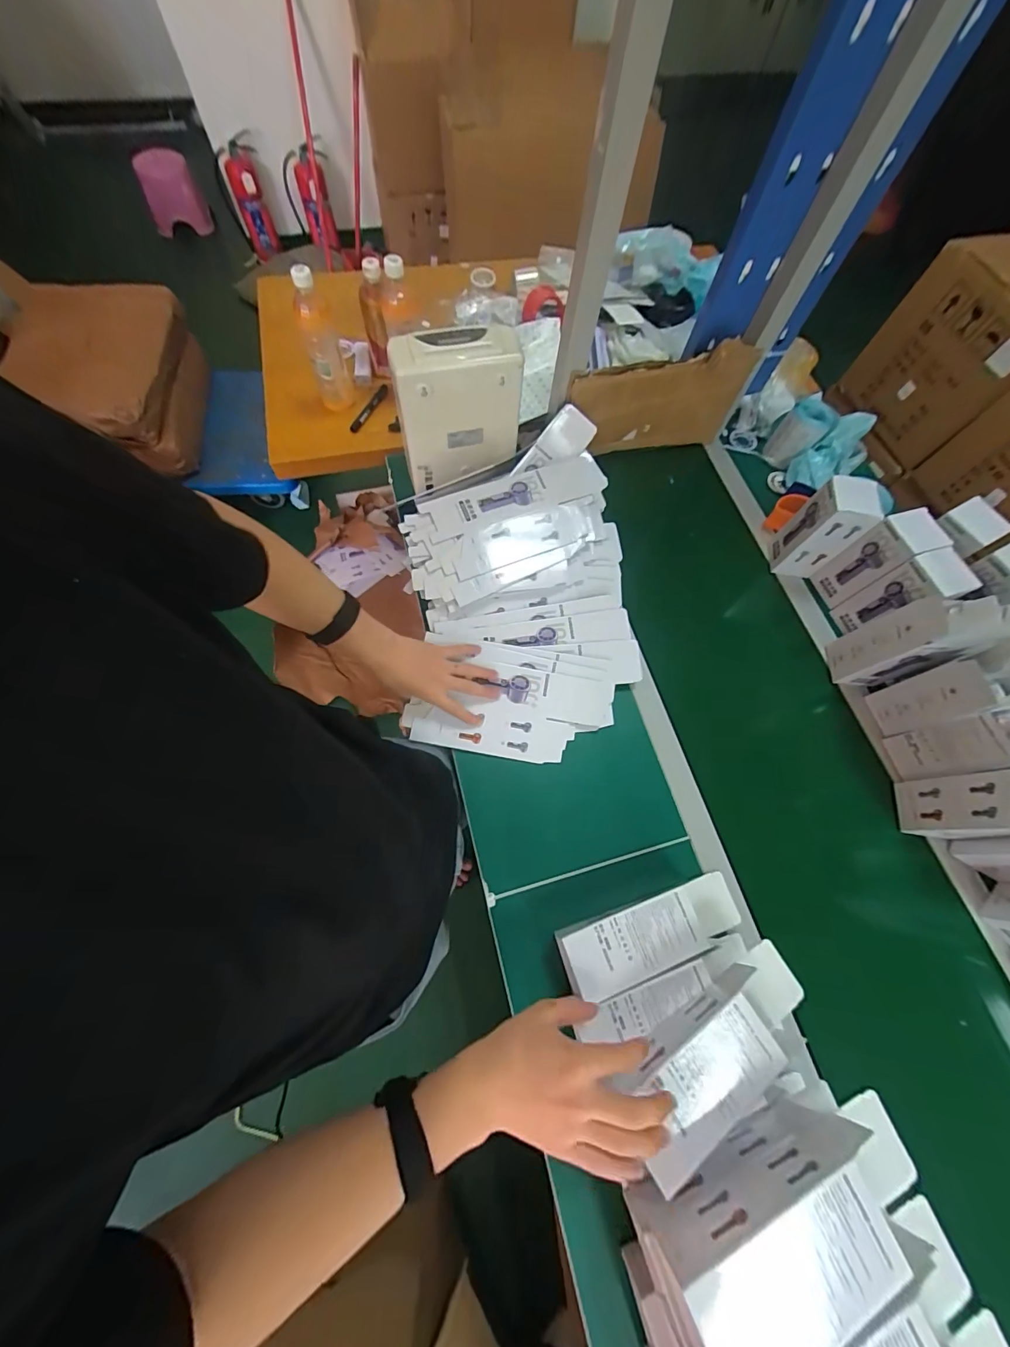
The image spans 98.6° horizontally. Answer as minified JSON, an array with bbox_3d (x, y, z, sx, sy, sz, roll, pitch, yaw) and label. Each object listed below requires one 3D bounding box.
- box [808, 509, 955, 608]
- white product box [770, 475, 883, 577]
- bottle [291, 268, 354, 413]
[{"bbox_3d":[0.603,-0.182,0.717,0.058,0.164,0.075,-22,71,-11],"label":"box"},{"bbox_3d":[0.535,-0.243,0.738,0.077,0.161,0.077,10,68,1],"label":"white product box"},{"bbox_3d":[-0.326,-0.583,0.777,0.061,0.209,0.070,-16,70,-9],"label":"bottle"}]

